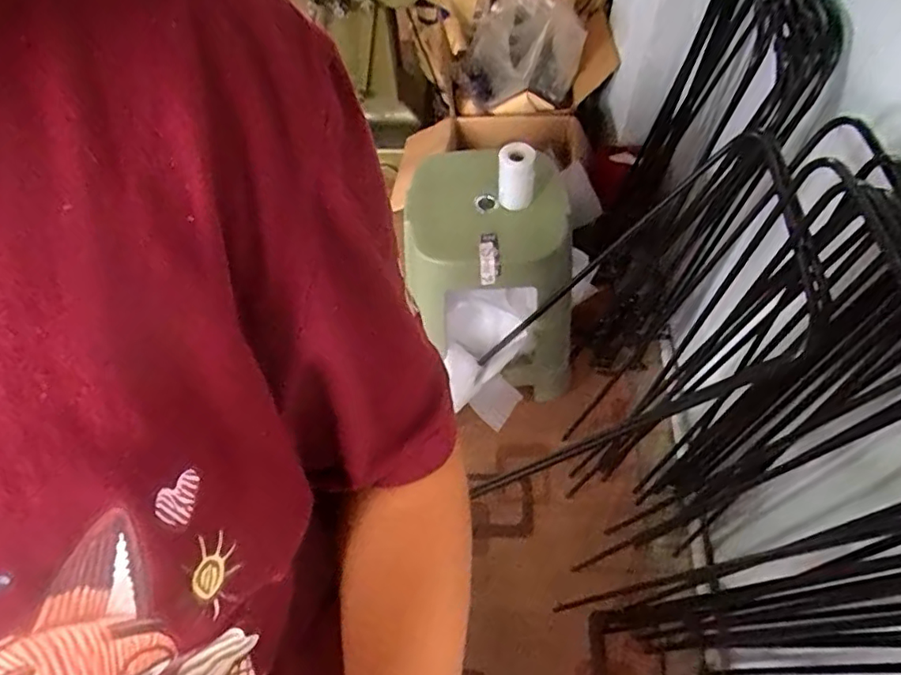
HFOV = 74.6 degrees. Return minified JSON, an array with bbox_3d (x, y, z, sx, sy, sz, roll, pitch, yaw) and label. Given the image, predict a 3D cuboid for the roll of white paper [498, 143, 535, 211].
[{"bbox_3d":[0.114,-0.277,1.031,0.062,0.108,0.057,-1,60,2],"label":"roll of white paper"}]

